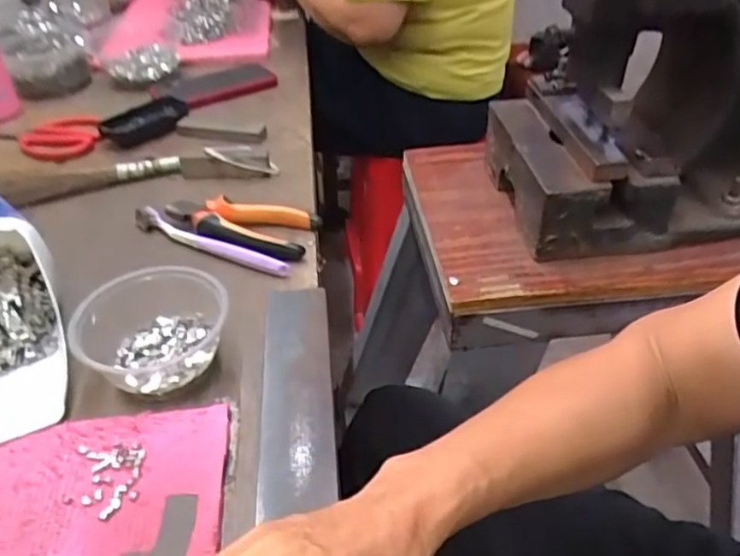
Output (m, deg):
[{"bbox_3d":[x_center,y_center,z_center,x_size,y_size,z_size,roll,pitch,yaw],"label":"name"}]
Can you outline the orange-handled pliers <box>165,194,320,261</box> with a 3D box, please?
[{"bbox_3d":[-0.128,-0.046,0.584,0.145,0.026,0.067,8,40,13],"label":"orange-handled pliers"}]

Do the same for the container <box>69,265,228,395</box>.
[{"bbox_3d":[-0.159,0.034,0.454,0.098,0.045,0.091,-2,39,1],"label":"container"}]

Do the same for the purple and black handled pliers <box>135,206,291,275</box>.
[{"bbox_3d":[-0.153,-0.034,0.576,0.183,0.021,0.016,18,44,24],"label":"purple and black handled pliers"}]

